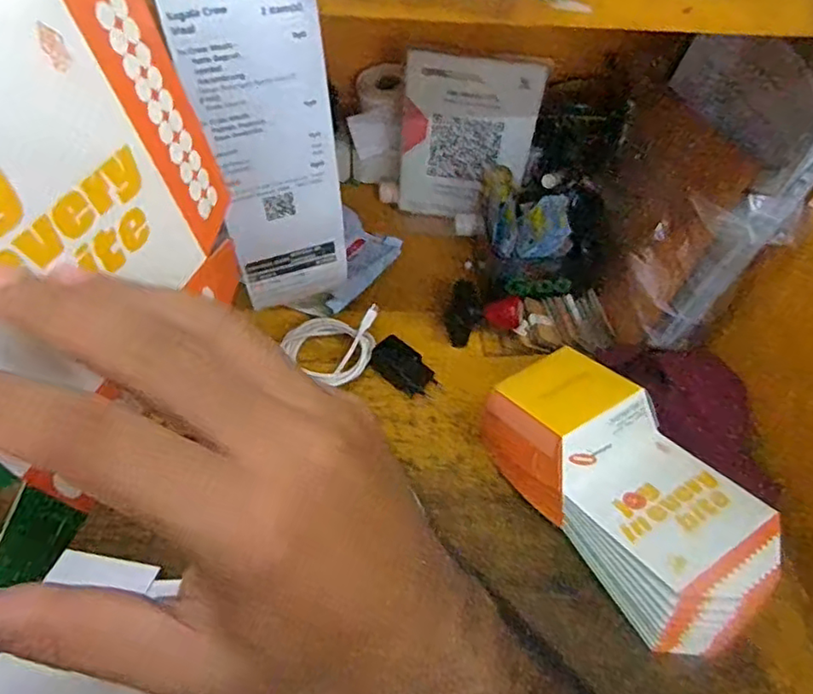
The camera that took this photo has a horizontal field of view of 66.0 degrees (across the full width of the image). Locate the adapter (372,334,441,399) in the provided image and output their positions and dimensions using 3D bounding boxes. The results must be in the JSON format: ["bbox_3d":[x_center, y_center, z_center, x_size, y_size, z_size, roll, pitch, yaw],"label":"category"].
[{"bbox_3d":[-0.001,0.019,0.623,0.067,0.025,0.037,37,58,22],"label":"adapter"}]

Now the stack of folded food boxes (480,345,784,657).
[{"bbox_3d":[0.173,0.120,0.512,0.108,0.104,0.240,-28,59,-24],"label":"stack of folded food boxes"}]

